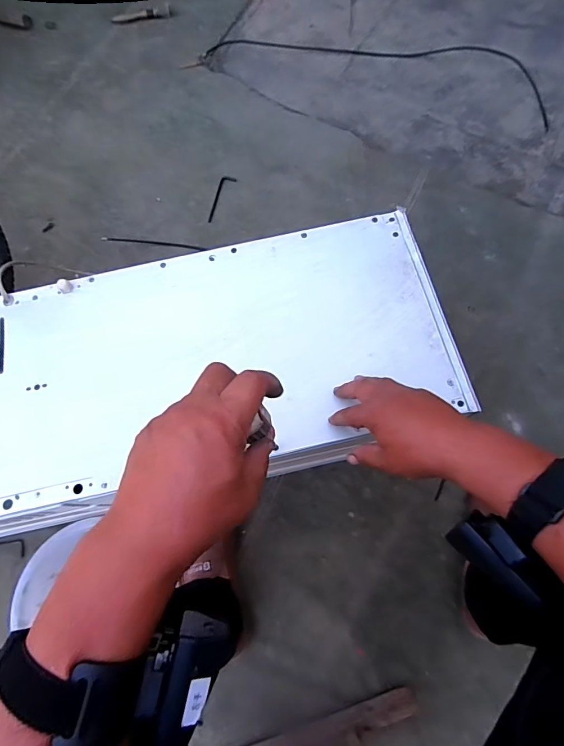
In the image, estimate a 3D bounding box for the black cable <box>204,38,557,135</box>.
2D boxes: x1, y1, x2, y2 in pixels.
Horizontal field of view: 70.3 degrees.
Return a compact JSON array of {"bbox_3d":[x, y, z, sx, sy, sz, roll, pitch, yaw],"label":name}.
[{"bbox_3d":[0.247,-0.784,0.977,0.833,0.033,0.237,16,76,5],"label":"black cable"}]

